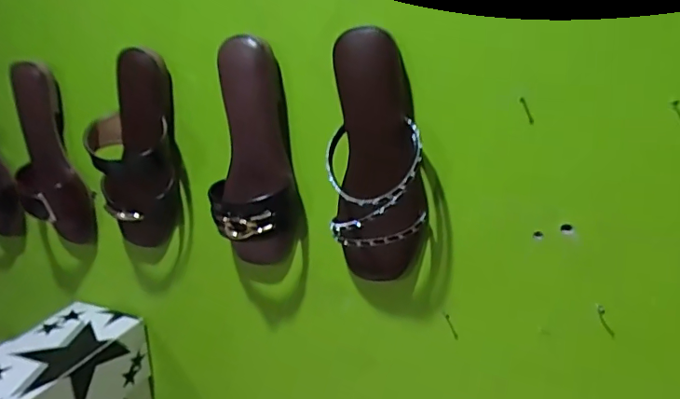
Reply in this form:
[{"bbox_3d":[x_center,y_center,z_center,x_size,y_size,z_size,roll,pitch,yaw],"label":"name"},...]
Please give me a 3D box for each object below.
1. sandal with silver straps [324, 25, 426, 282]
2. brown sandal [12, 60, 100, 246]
[{"bbox_3d":[0.032,-0.030,0.489,0.096,0.233,0.060,0,17,10],"label":"sandal with silver straps"},{"bbox_3d":[-0.373,-0.050,0.658,0.079,0.226,0.070,-16,21,-35],"label":"brown sandal"}]

